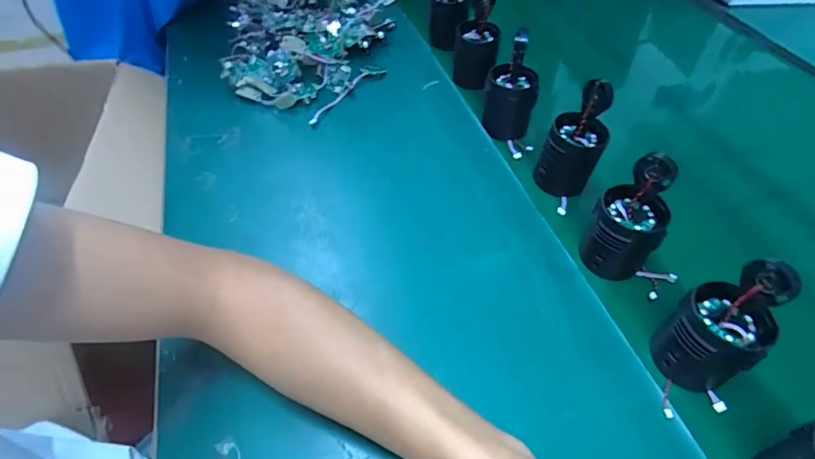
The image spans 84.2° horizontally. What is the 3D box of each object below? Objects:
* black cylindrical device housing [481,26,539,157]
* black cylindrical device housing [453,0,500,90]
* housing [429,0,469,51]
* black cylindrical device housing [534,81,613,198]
[{"bbox_3d":[0.113,-0.146,0.488,0.057,0.105,0.072,8,51,4],"label":"black cylindrical device housing"},{"bbox_3d":[0.089,-0.241,0.564,0.051,0.111,0.050,12,51,7],"label":"black cylindrical device housing"},{"bbox_3d":[0.060,-0.317,0.635,0.053,0.114,0.046,8,51,4],"label":"housing"},{"bbox_3d":[0.165,-0.089,0.437,0.055,0.104,0.052,24,54,17],"label":"black cylindrical device housing"}]

